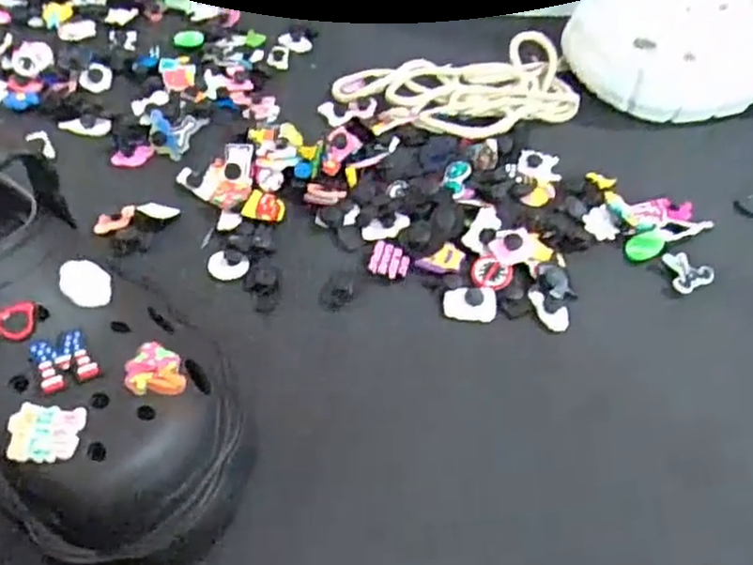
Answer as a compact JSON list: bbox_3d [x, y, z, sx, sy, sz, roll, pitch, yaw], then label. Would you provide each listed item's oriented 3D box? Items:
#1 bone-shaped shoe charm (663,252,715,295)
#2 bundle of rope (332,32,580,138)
[{"bbox_3d":[0.197,-0.007,0.442,0.026,0.008,0.030,-7,53,-10],"label":"bone-shaped shoe charm"},{"bbox_3d":[0.066,-0.151,0.542,0.183,0.023,0.097,-6,53,-10],"label":"bundle of rope"}]

